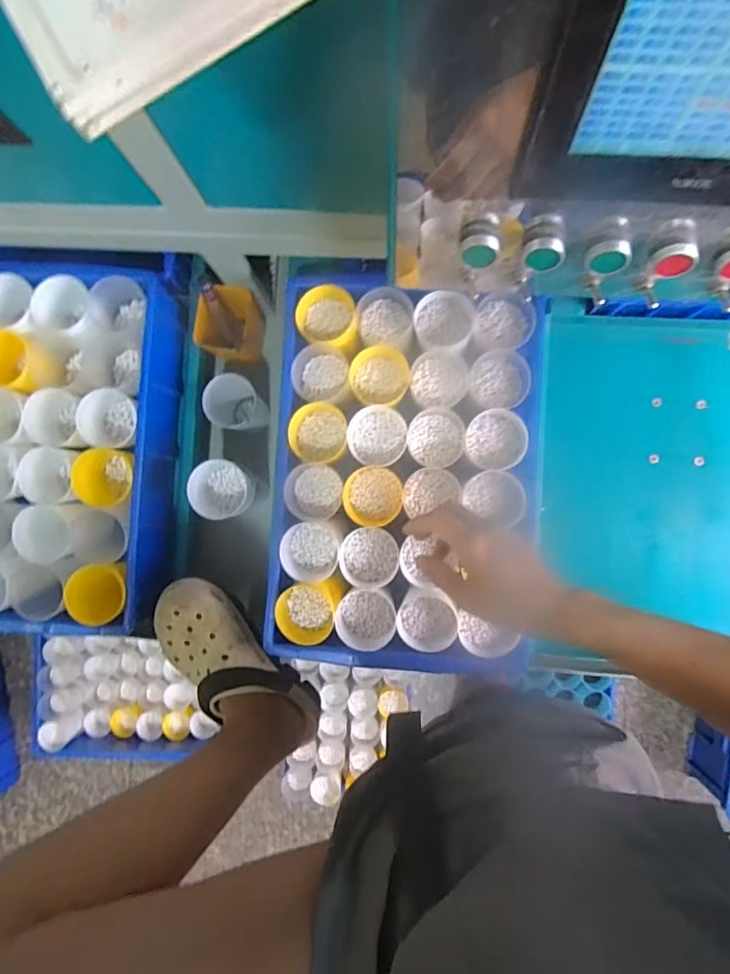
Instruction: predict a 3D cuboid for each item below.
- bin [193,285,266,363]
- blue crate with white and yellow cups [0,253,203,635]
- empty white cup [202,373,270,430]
[{"bbox_3d":[-0.169,-0.201,0.671,0.071,0.088,0.087,11,89,4],"label":"bin"},{"bbox_3d":[-0.375,-0.057,0.620,0.296,0.105,0.438,2,88,4],"label":"blue crate with white and yellow cups"},{"bbox_3d":[-0.165,-0.104,0.669,0.058,0.090,0.060,0,88,4],"label":"empty white cup"}]

